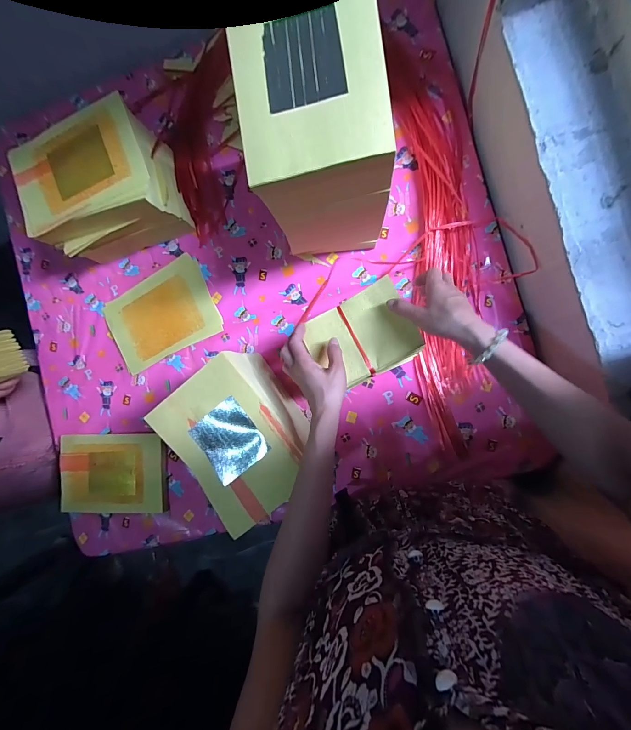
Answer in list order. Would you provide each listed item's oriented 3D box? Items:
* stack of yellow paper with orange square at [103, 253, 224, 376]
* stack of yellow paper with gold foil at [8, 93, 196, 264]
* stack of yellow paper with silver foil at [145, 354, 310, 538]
[{"bbox_3d":[-0.324,-0.106,0.686,0.229,0.010,0.174,-25,86,6],"label":"stack of yellow paper with orange square"},{"bbox_3d":[-0.386,-0.323,0.617,0.237,0.163,0.174,-19,87,6],"label":"stack of yellow paper with gold foil"},{"bbox_3d":[-0.111,0.114,0.559,0.157,0.179,0.223,-38,84,7],"label":"stack of yellow paper with silver foil"}]

